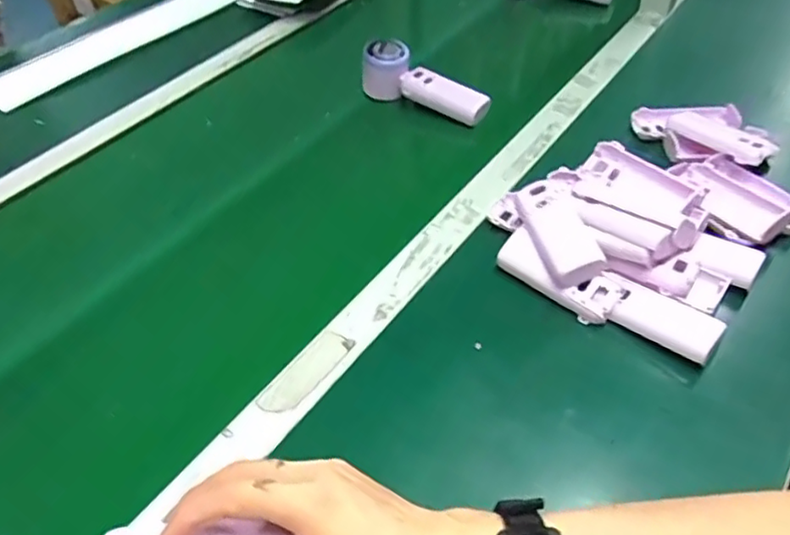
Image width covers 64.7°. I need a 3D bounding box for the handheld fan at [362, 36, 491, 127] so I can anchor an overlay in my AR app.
[{"bbox_3d":[0.035,-0.220,0.757,0.167,0.066,0.048,23,53,25],"label":"handheld fan"}]

